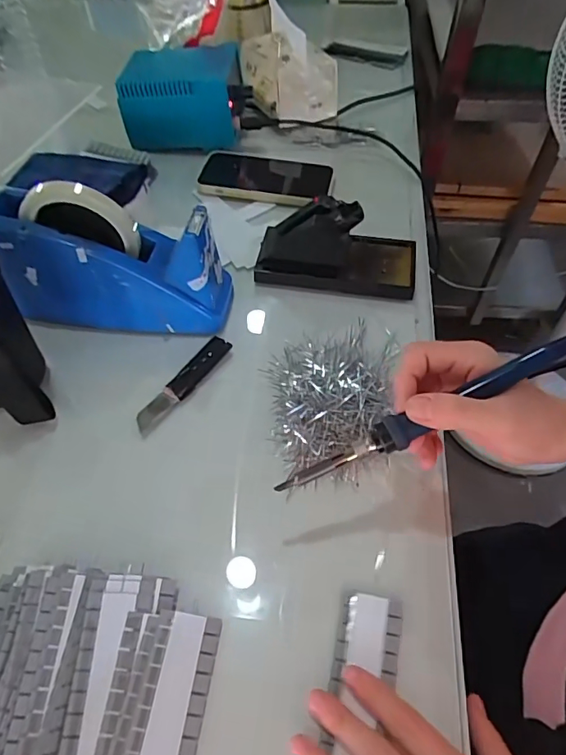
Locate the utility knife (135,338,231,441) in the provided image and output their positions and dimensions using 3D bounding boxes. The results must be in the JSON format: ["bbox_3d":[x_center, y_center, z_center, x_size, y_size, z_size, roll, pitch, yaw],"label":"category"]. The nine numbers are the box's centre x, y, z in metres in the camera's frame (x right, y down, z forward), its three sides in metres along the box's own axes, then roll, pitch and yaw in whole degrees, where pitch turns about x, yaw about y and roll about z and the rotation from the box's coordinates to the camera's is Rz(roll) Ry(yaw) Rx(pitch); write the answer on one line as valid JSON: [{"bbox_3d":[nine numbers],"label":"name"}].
[{"bbox_3d":[-0.087,0.004,0.430,0.021,0.011,0.111,31,60,20],"label":"utility knife"}]

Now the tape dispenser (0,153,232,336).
[{"bbox_3d":[-0.153,-0.115,0.431,0.198,0.139,0.069,7,54,5],"label":"tape dispenser"}]

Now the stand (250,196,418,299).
[{"bbox_3d":[0.055,-0.135,0.496,0.158,0.076,0.073,8,55,6],"label":"stand"}]

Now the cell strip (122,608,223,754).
[{"bbox_3d":[-0.067,0.202,0.281,0.038,0.009,0.124,7,54,5],"label":"cell strip"}]

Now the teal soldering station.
[{"bbox_3d":[-0.131,-0.360,0.641,0.141,0.091,0.110,-1,54,-1],"label":"teal soldering station"}]

